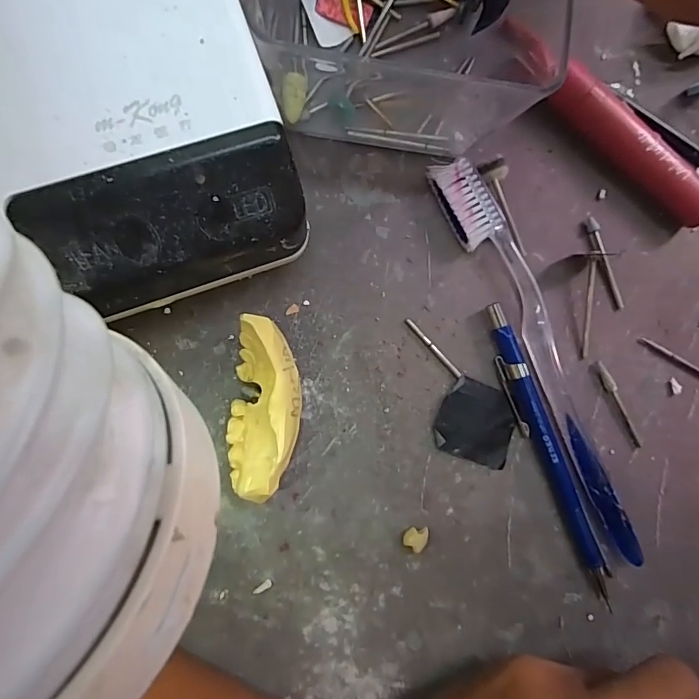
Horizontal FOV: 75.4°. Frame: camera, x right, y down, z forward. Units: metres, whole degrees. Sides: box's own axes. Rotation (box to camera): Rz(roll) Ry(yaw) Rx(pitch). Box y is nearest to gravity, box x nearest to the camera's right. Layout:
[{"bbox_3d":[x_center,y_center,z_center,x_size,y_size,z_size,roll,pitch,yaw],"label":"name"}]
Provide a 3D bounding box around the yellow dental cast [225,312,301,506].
[{"bbox_3d":[-0.032,0.021,0.172,0.025,0.028,0.063,7,89,-7],"label":"yellow dental cast"}]

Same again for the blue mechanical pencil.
[{"bbox_3d":[0.088,0.047,0.197,0.011,0.009,0.139,-25,93,-7],"label":"blue mechanical pencil"}]

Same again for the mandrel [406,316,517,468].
[{"bbox_3d":[0.044,0.024,0.194,0.067,0.004,0.035,36,86,-6],"label":"mandrel"}]

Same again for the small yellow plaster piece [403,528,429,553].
[{"bbox_3d":[0.028,0.079,0.190,0.009,0.006,0.010,28,87,-7],"label":"small yellow plaster piece"}]

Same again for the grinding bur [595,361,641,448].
[{"bbox_3d":[0.123,0.025,0.204,0.005,0.004,0.043,-30,94,-6],"label":"grinding bur"}]

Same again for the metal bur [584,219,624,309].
[{"bbox_3d":[0.116,-0.039,0.204,0.005,0.004,0.043,-22,93,-7],"label":"metal bur"}]

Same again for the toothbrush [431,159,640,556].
[{"bbox_3d":[0.086,0.005,0.196,0.023,0.012,0.186,-28,94,-6],"label":"toothbrush"}]

